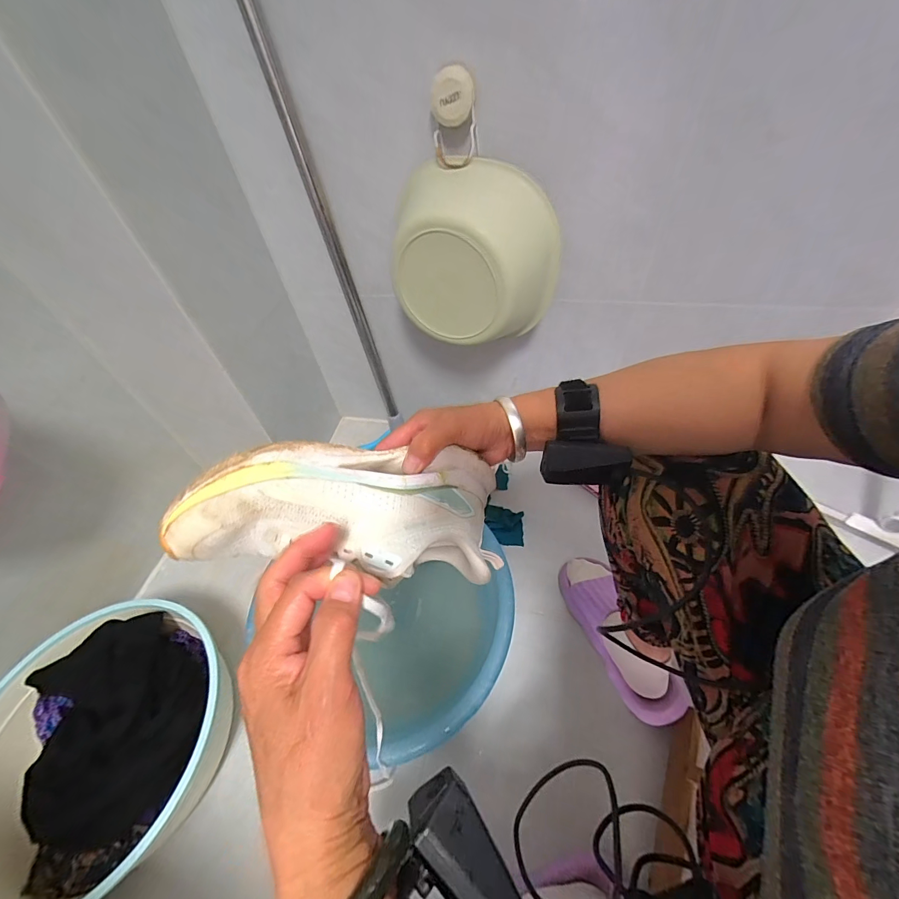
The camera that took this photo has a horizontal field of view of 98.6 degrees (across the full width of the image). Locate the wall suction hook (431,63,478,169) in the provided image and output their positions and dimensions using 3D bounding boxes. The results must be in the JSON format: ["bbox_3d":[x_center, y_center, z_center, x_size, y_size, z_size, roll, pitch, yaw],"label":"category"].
[{"bbox_3d":[0.007,-0.427,0.499,0.055,0.093,0.028,-1,51,4],"label":"wall suction hook"}]

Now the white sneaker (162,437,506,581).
[{"bbox_3d":[-0.077,0.054,0.302,0.237,0.081,0.091,5,49,-17],"label":"white sneaker"}]

